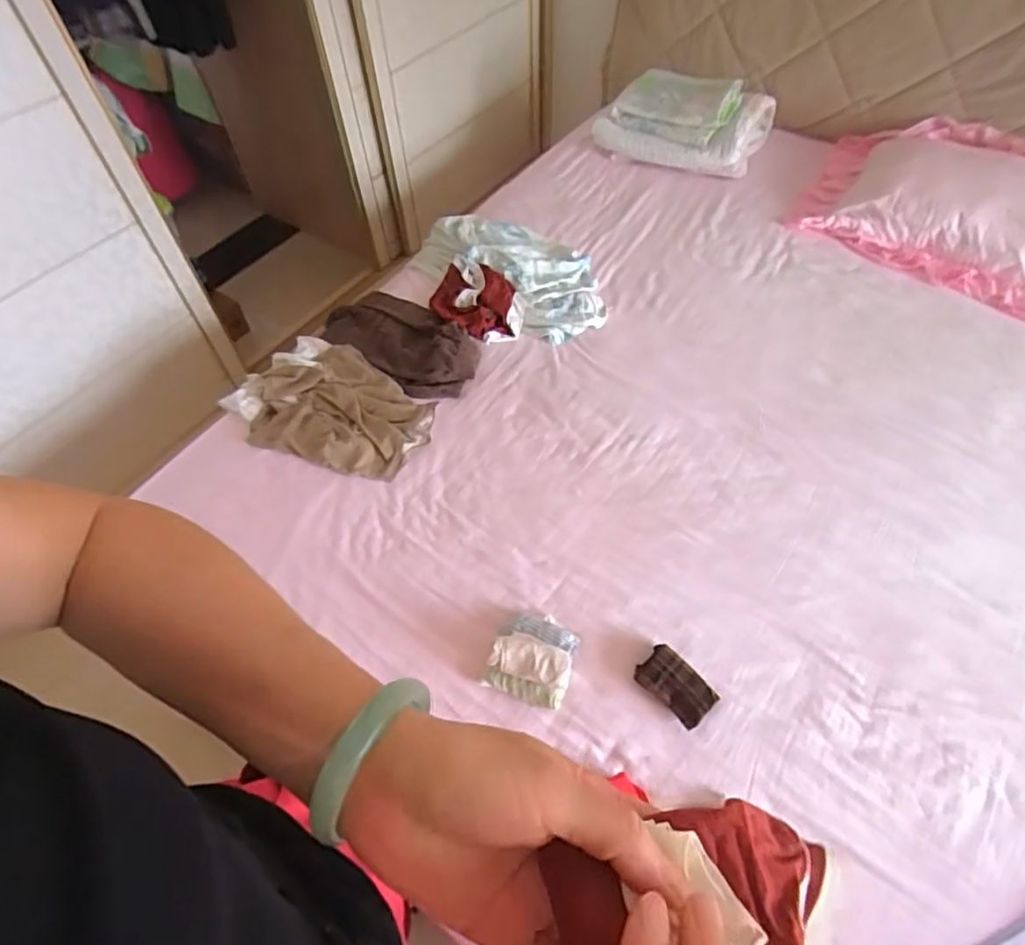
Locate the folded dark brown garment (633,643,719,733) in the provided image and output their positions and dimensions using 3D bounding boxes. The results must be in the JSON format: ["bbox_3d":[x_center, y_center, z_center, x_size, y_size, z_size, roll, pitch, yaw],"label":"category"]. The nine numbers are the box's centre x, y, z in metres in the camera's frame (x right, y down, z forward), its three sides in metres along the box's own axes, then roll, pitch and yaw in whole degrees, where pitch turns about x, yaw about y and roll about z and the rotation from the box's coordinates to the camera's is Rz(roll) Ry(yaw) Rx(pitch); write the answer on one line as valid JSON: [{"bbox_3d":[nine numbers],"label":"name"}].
[{"bbox_3d":[0.227,0.295,0.859,0.070,0.035,0.104,-38,61,-22],"label":"folded dark brown garment"}]

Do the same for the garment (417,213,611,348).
[{"bbox_3d":[0.008,-0.467,1.401,0.505,0.049,0.283,36,63,25],"label":"garment"}]

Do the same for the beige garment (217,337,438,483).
[{"bbox_3d":[-0.345,-0.120,1.174,0.382,0.033,0.252,29,61,21],"label":"beige garment"}]

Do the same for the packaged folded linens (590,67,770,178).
[{"bbox_3d":[0.471,-0.961,1.678,0.424,0.137,0.314,18,57,15],"label":"packaged folded linens"}]

